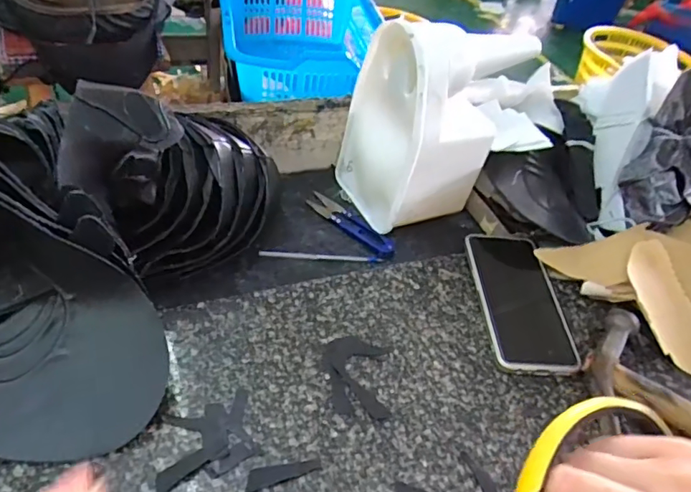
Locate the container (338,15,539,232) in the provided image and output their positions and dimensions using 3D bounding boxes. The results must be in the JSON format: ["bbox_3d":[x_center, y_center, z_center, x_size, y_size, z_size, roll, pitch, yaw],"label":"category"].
[{"bbox_3d":[0.082,-0.125,0.568,0.125,0.214,0.127,-15,50,-24],"label":"container"}]

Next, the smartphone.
[{"bbox_3d":[0.165,0.042,0.515,0.076,0.012,0.180,5,44,-7],"label":"smartphone"}]

